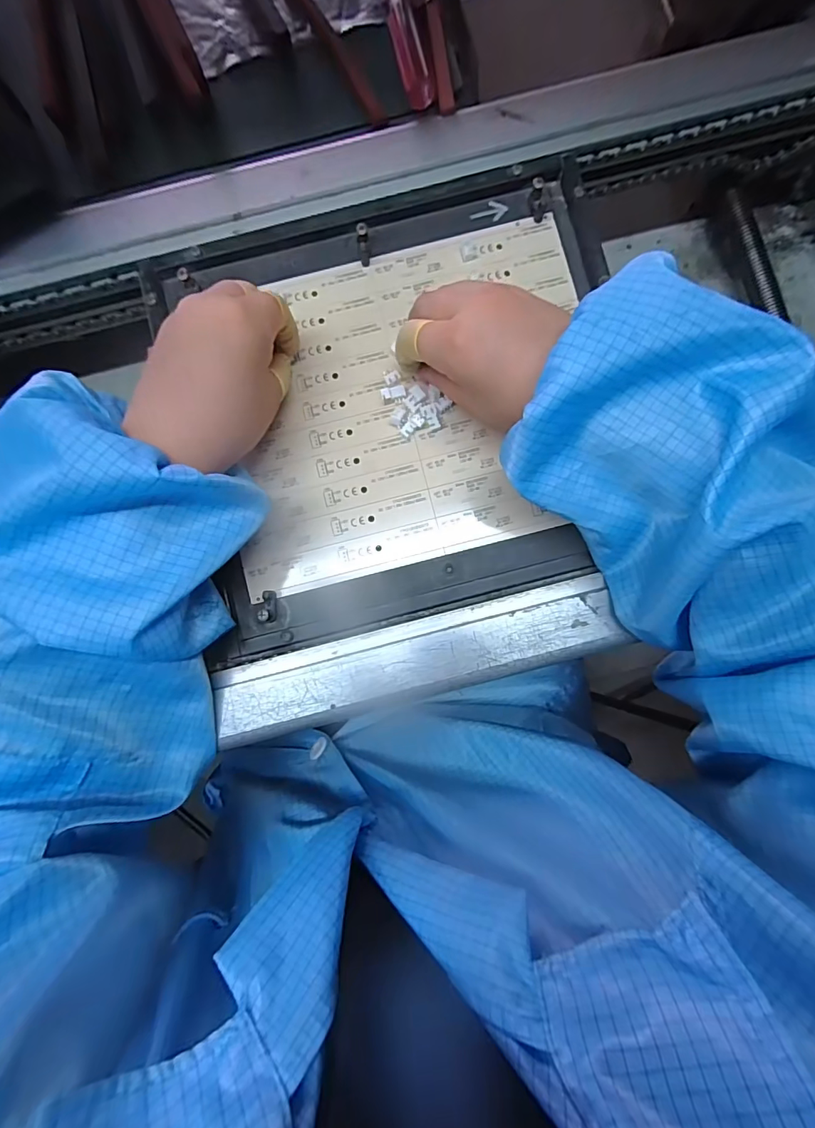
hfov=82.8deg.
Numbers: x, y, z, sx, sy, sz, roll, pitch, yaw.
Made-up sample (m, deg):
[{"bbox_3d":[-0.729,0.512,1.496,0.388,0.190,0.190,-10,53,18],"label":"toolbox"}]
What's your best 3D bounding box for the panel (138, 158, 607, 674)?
[{"bbox_3d":[-0.006,-0.104,0.307,0.285,0.015,0.281,-11,87,0],"label":"panel"}]

